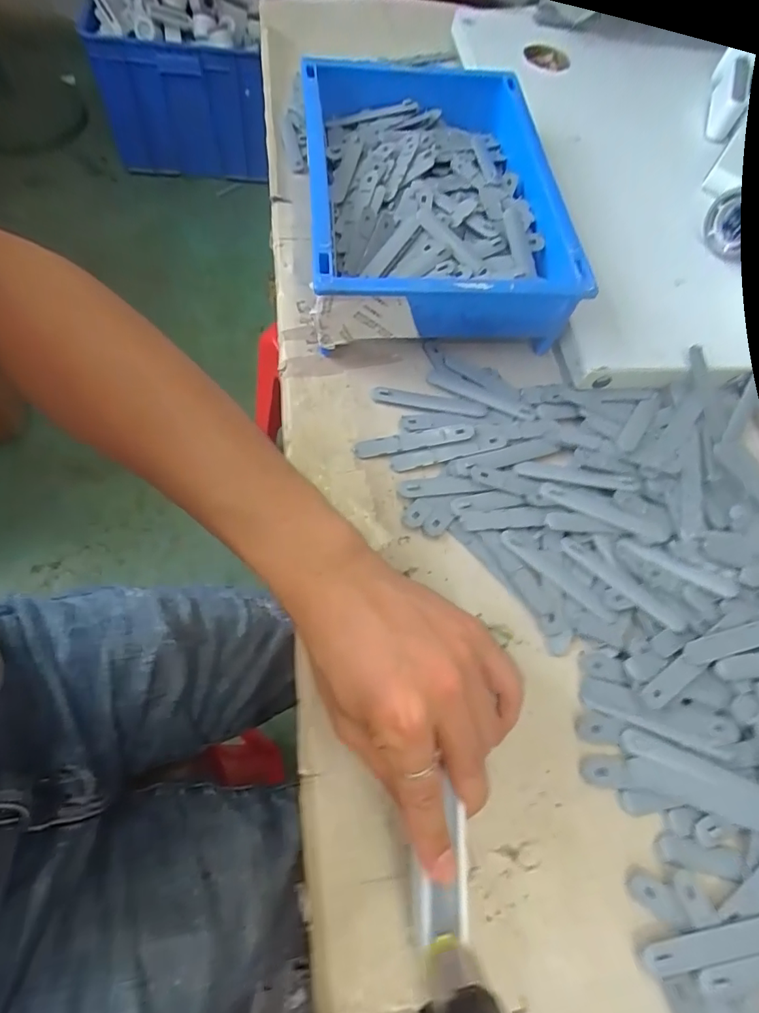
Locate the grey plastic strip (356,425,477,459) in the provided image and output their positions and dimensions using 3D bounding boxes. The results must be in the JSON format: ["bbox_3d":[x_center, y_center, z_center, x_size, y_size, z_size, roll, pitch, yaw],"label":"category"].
[{"bbox_3d":[0.028,-0.052,0.393,0.094,0.005,0.014,-7,65,-12],"label":"grey plastic strip"}]

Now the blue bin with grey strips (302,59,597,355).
[{"bbox_3d":[0.046,-0.289,0.468,0.217,0.088,0.310,-4,67,-4],"label":"blue bin with grey strips"}]

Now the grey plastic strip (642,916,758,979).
[{"bbox_3d":[0.190,0.239,0.274,0.094,0.004,0.016,-7,63,-8],"label":"grey plastic strip"}]

